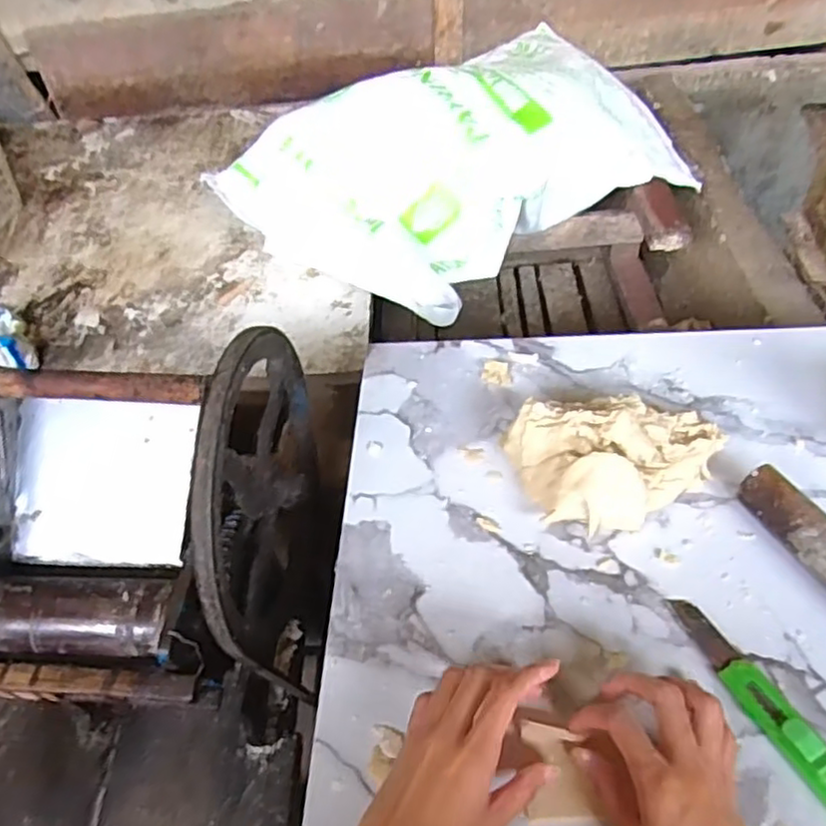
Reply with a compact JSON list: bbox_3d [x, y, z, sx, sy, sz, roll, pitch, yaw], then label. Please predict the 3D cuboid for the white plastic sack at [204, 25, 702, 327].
[{"bbox_3d":[0.081,-0.389,1.057,0.661,0.191,0.398,-31,56,-17],"label":"white plastic sack"}]

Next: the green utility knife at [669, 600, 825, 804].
[{"bbox_3d":[0.223,0.190,0.402,0.031,0.020,0.188,-23,53,-14],"label":"green utility knife"}]

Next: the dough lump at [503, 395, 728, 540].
[{"bbox_3d":[0.151,0.040,0.508,0.158,0.064,0.094,1,51,5],"label":"dough lump"}]

